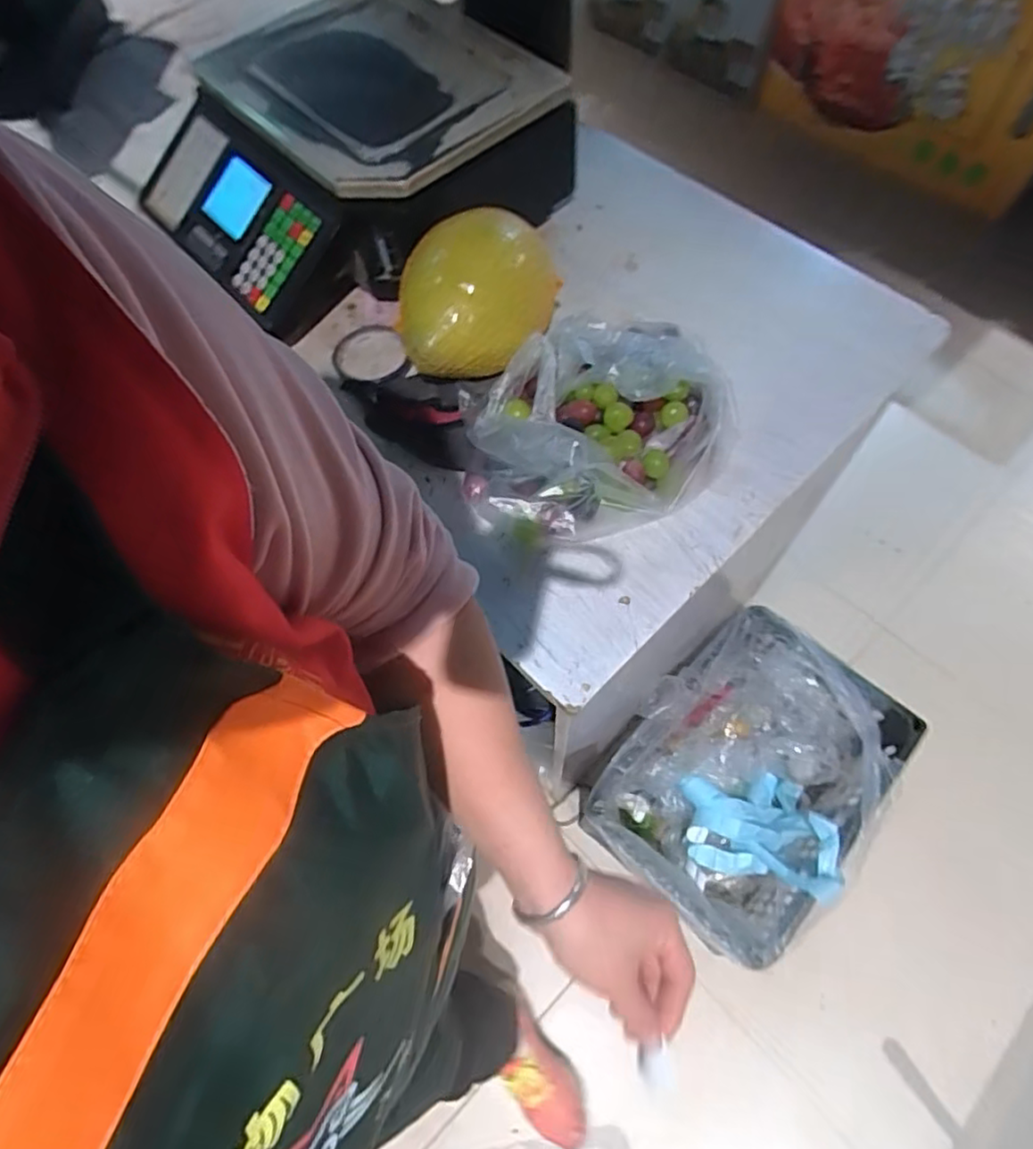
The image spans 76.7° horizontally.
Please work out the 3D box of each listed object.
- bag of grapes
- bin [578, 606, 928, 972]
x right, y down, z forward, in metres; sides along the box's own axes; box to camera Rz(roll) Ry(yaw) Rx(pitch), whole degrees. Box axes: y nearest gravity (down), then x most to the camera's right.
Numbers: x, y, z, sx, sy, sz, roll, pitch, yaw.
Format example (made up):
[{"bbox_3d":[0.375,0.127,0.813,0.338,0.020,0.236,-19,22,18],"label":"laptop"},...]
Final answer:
[{"bbox_3d":[0.077,-0.142,0.639,0.260,0.119,0.191,-19,65,-5],"label":"bag of grapes"},{"bbox_3d":[0.384,0.341,1.114,0.354,0.266,0.464,38,73,19],"label":"bin"}]

